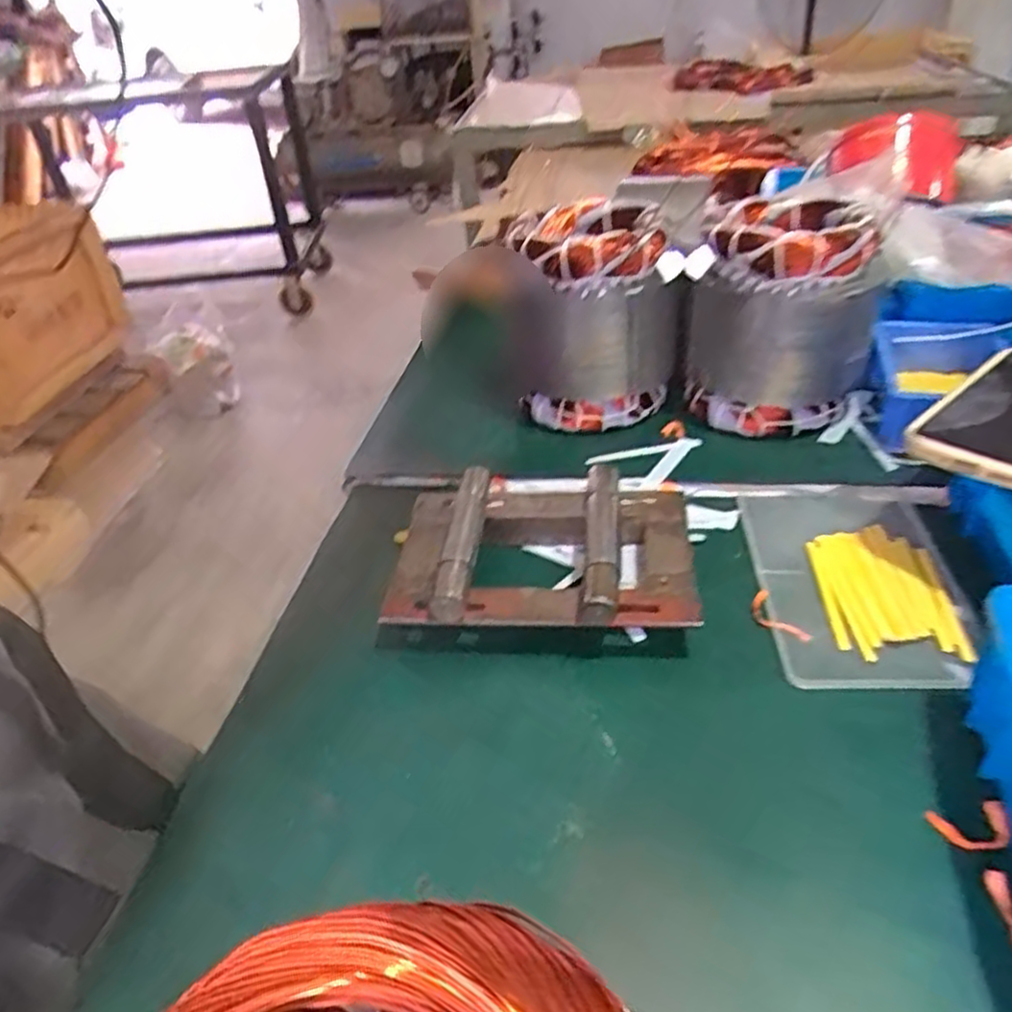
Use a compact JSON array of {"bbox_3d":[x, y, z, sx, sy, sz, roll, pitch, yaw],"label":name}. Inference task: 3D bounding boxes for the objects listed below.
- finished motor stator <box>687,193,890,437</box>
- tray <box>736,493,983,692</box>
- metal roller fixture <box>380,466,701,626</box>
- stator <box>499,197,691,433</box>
[{"bbox_3d":[0.227,-0.160,0.626,0.143,0.160,0.136,11,41,22],"label":"finished motor stator"},{"bbox_3d":[0.227,0.046,0.497,0.120,0.012,0.176,-3,38,5],"label":"tray"},{"bbox_3d":[0.022,0.032,0.510,0.196,0.047,0.141,-1,38,7],"label":"metal roller fixture"},{"bbox_3d":[0.075,-0.168,0.662,0.146,0.161,0.137,-2,38,6],"label":"stator"}]

